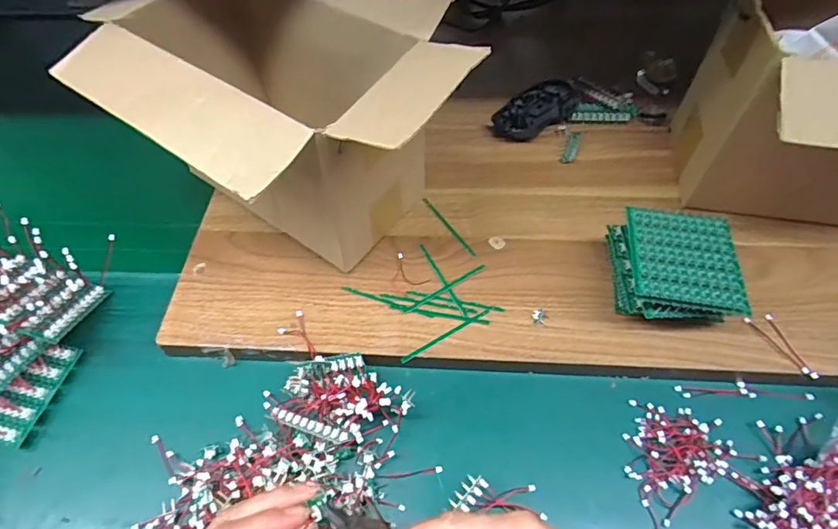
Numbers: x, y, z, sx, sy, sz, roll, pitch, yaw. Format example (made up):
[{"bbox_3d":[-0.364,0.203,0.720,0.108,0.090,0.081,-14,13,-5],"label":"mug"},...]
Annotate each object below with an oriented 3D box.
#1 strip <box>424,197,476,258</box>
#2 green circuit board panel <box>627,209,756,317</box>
[{"bbox_3d":[0.030,-0.038,0.490,0.004,0.006,0.087,-31,65,-14],"label":"strip"},{"bbox_3d":[0.212,-0.006,0.391,0.083,0.012,0.090,7,56,5],"label":"green circuit board panel"}]

